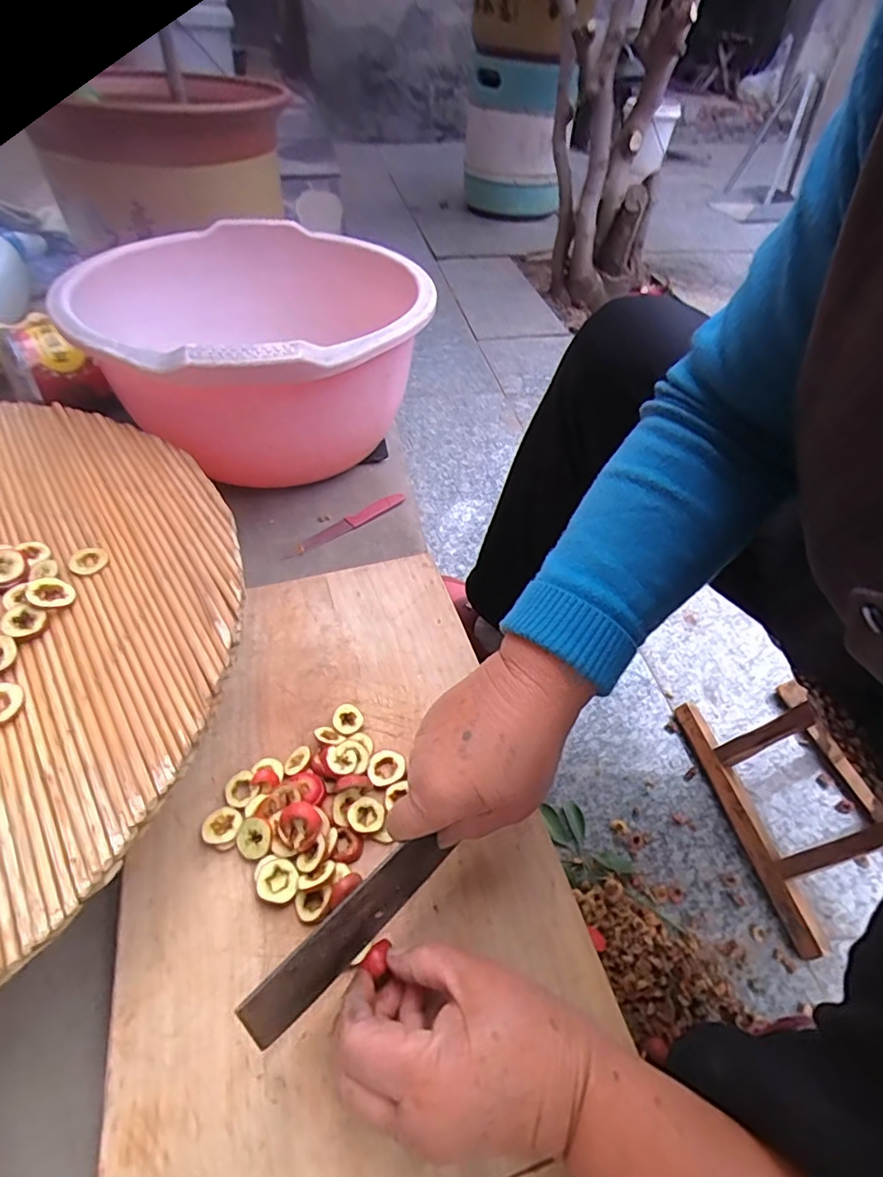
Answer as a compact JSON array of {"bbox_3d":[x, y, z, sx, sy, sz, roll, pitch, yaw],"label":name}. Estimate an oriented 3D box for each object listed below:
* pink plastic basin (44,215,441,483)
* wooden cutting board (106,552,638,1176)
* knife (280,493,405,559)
[{"bbox_3d":[-0.196,-0.297,0.703,0.435,0.216,0.435,1,48,-1],"label":"pink plastic basin"},{"bbox_3d":[-0.075,0.153,0.385,0.273,0.022,0.451,-12,50,-13],"label":"wooden cutting board"},{"bbox_3d":[-0.111,-0.076,0.641,0.171,0.007,0.021,-33,57,-28],"label":"knife"}]

